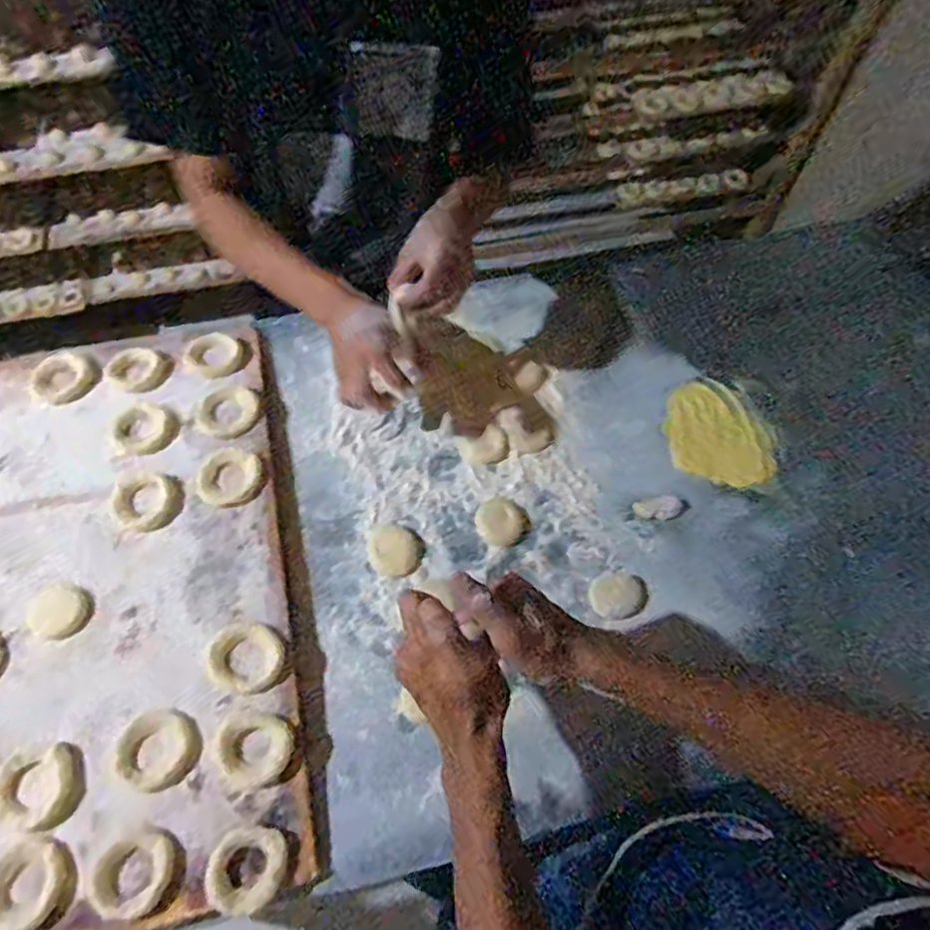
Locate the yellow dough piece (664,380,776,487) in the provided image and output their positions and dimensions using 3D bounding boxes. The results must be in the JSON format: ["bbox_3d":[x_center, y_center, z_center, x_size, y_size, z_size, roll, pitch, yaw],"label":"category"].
[{"bbox_3d":[0.284,-0.040,0.697,0.106,0.010,0.135,-2,62,-2],"label":"yellow dough piece"}]

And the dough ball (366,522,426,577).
[{"bbox_3d":[-0.074,0.087,0.641,0.062,0.019,0.055,37,68,17],"label":"dough ball"}]

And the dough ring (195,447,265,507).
[{"bbox_3d":[-0.248,0.014,0.652,0.068,0.008,0.066,0,62,-1],"label":"dough ring"}]

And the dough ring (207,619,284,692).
[{"bbox_3d":[-0.200,0.175,0.568,0.064,0.016,0.060,0,62,-1],"label":"dough ring"}]

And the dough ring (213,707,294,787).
[{"bbox_3d":[-0.181,0.241,0.529,0.063,0.010,0.058,0,62,-1],"label":"dough ring"}]

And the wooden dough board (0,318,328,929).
[{"bbox_3d":[-0.390,0.124,0.603,0.429,0.031,0.592,-12,63,-7],"label":"wooden dough board"}]

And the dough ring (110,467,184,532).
[{"bbox_3d":[-0.327,0.035,0.634,0.072,0.009,0.064,24,65,11],"label":"dough ring"}]

